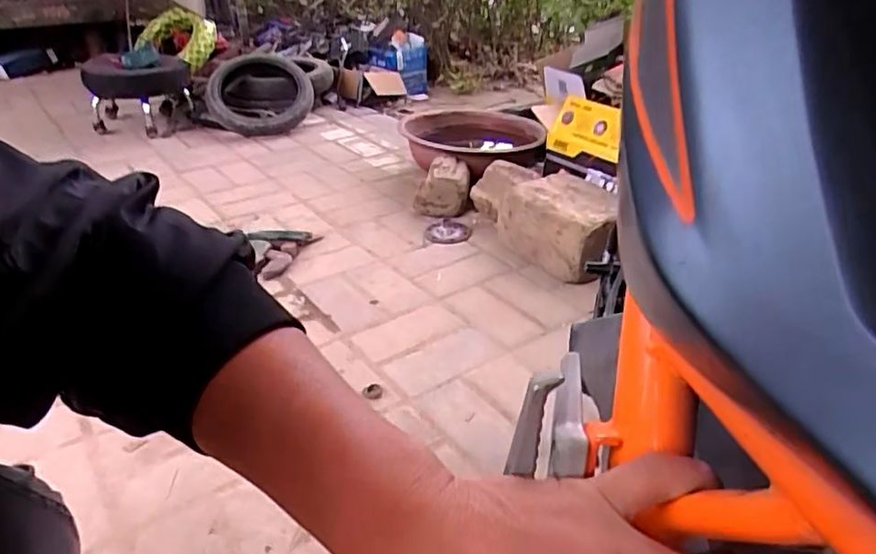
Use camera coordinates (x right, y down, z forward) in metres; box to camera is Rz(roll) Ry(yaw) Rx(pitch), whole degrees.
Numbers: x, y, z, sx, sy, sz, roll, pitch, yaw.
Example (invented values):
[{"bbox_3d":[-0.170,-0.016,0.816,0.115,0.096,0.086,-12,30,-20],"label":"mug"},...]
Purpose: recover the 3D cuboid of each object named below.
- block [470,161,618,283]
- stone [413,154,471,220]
[{"bbox_3d":[0.227,-0.137,1.334,0.176,0.135,0.376,-20,36,-27],"label":"block"},{"bbox_3d":[0.009,-0.211,1.496,0.130,0.118,0.130,2,32,4],"label":"stone"}]

